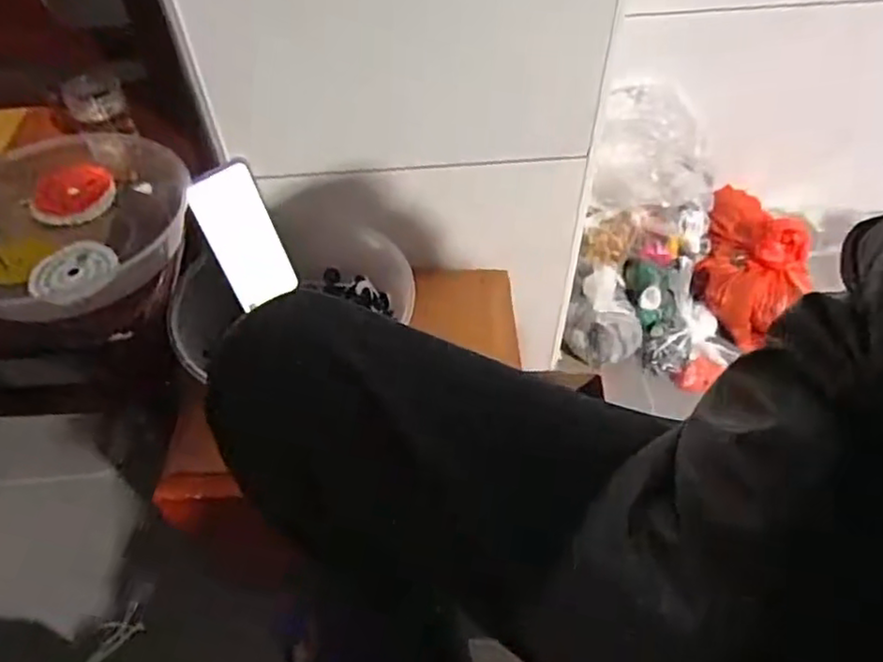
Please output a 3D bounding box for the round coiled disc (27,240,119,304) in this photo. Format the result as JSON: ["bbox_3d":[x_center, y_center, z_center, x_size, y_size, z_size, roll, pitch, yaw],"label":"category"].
[{"bbox_3d":[-0.324,-0.054,0.571,0.057,0.021,0.071,33,60,25],"label":"round coiled disc"}]

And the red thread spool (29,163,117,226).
[{"bbox_3d":[-0.357,-0.133,0.630,0.073,0.010,0.067,-2,68,-5],"label":"red thread spool"}]

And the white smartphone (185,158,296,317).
[{"bbox_3d":[-0.207,-0.100,0.690,0.072,0.153,0.011,-34,37,-22],"label":"white smartphone"}]

